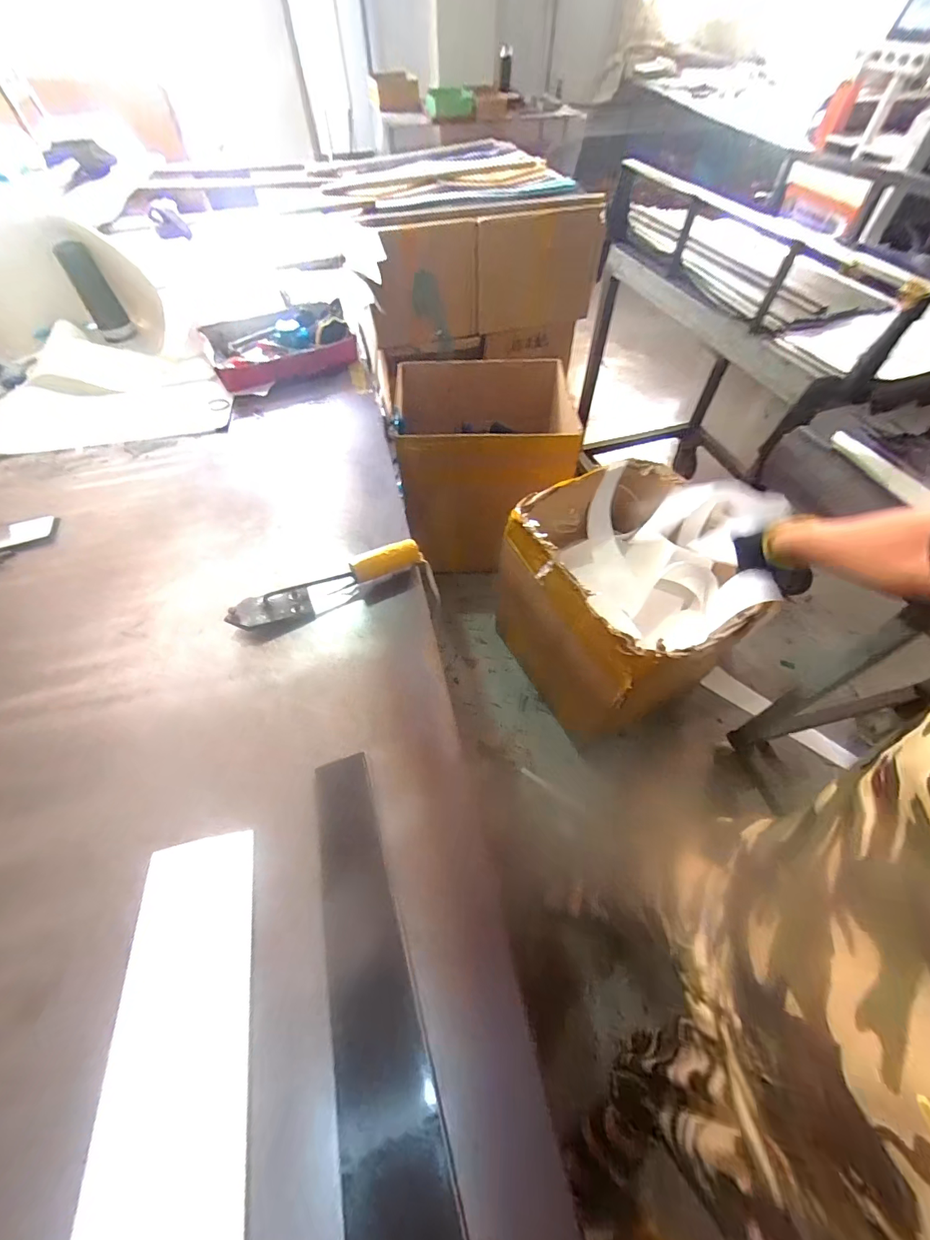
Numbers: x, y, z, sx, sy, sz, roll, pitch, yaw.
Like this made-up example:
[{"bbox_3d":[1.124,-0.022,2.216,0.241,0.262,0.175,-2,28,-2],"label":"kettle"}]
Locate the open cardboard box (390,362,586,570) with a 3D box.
[{"bbox_3d":[0.065,-0.589,1.619,0.585,0.562,0.588,-2,56,-1],"label":"open cardboard box"}]

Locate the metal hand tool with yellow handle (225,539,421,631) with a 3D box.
[{"bbox_3d":[-0.192,-0.048,0.619,0.268,0.060,0.044,-21,58,-13],"label":"metal hand tool with yellow handle"}]

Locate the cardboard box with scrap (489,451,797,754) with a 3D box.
[{"bbox_3d":[0.419,-0.016,1.279,0.470,0.637,0.548,-25,59,-16],"label":"cardboard box with scrap"}]

